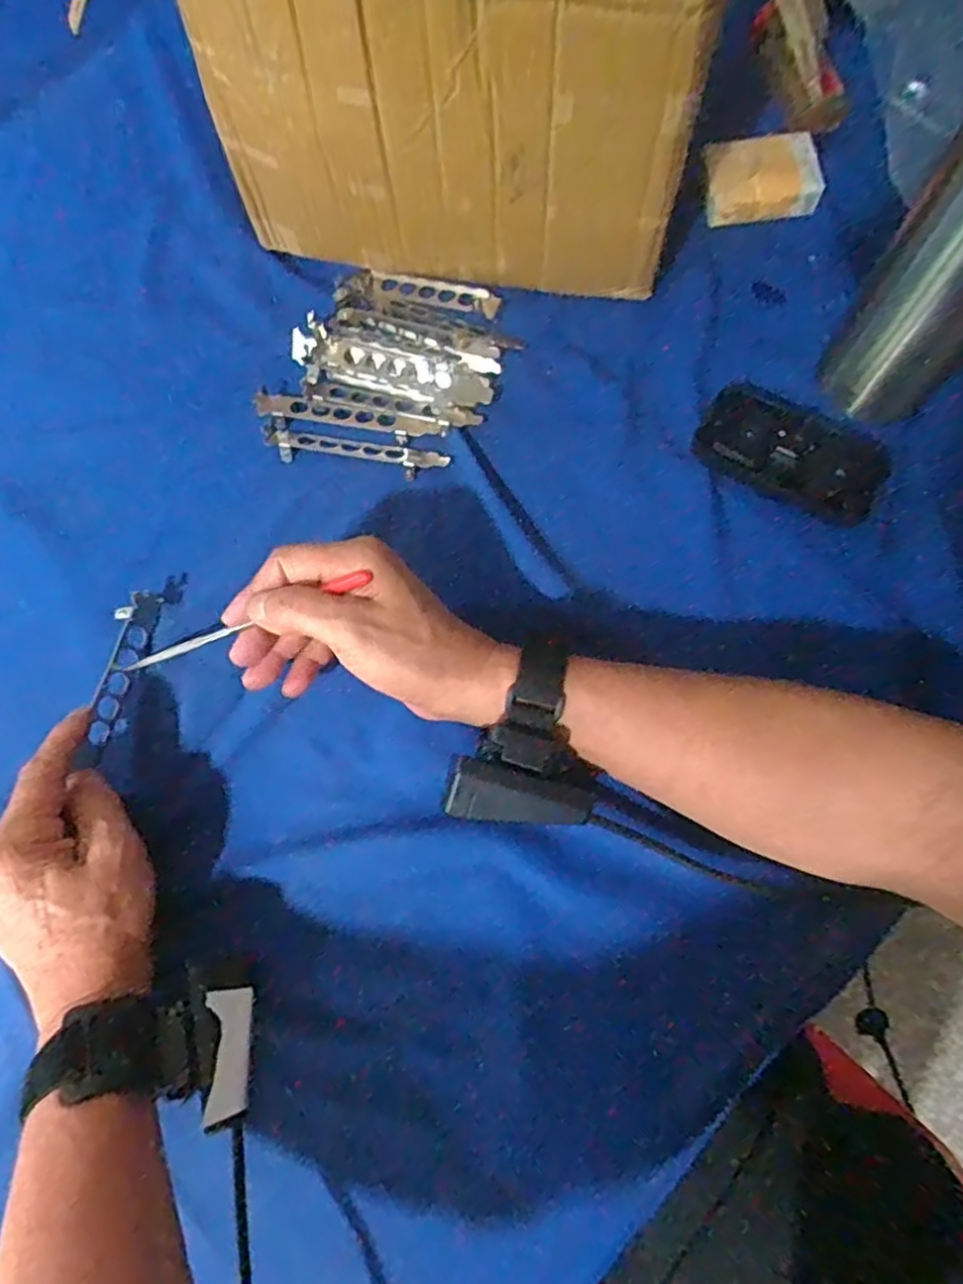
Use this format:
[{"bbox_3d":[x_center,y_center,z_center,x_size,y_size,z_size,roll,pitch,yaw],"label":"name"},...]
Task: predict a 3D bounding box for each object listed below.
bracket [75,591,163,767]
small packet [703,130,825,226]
[{"bbox_3d":[-0.213,0.020,0.392,0.020,0.019,0.103,8,68,3],"label":"bracket"},{"bbox_3d":[0.198,-0.326,0.473,0.076,0.050,0.017,0,28,14],"label":"small packet"}]

